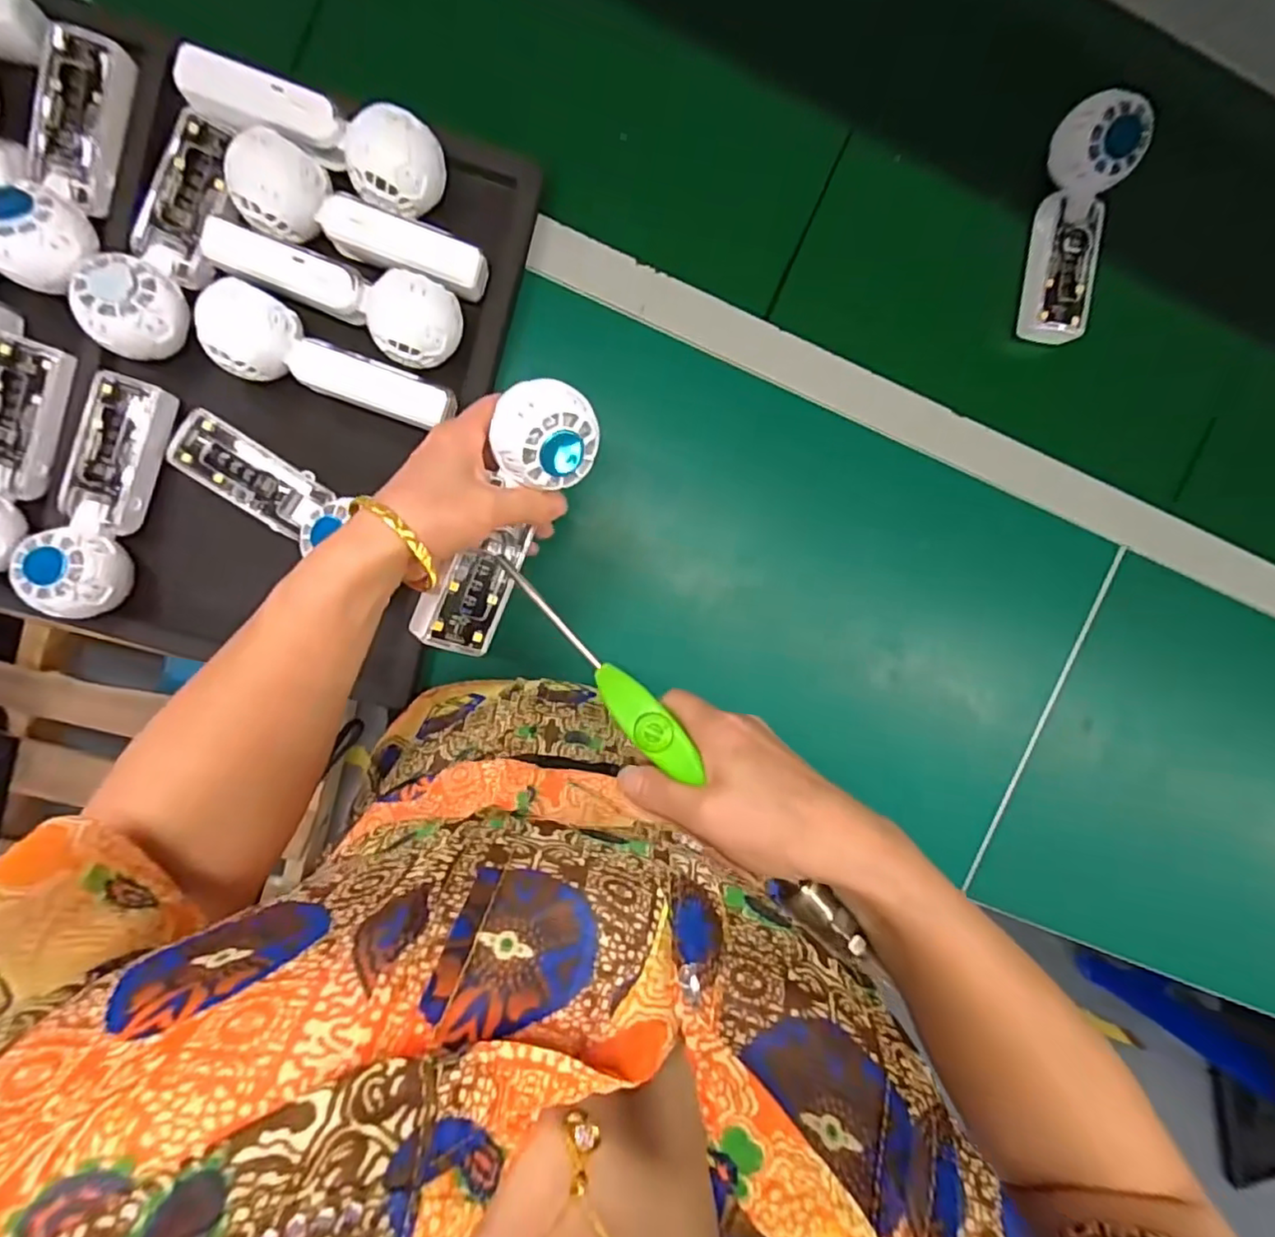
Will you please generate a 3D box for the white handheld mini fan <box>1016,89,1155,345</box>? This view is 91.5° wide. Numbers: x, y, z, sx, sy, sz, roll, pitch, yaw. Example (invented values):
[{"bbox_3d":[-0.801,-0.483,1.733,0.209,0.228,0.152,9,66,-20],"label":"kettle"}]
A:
[{"bbox_3d":[0.348,-0.309,0.494,0.051,0.038,0.164,3,109,-4],"label":"white handheld mini fan"}]

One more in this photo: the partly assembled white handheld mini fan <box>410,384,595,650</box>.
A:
[{"bbox_3d":[-0.084,-0.062,0.378,0.059,0.046,0.174,16,107,-38],"label":"partly assembled white handheld mini fan"}]

